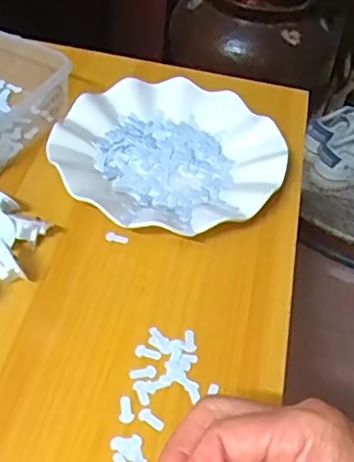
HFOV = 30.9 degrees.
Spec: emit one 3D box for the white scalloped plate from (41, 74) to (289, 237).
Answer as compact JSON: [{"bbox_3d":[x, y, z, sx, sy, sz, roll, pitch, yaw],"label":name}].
[{"bbox_3d":[-0.005,-0.064,0.530,0.180,0.022,0.178,3,46,-3],"label":"white scalloped plate"}]

